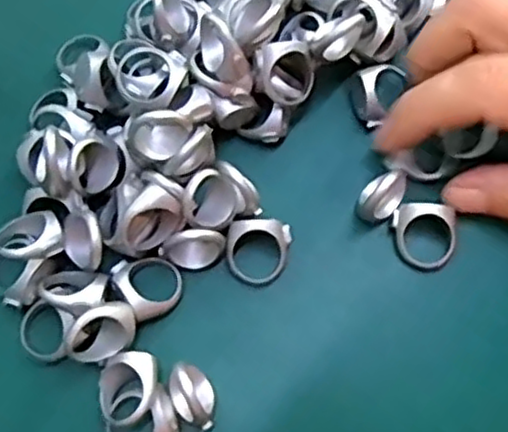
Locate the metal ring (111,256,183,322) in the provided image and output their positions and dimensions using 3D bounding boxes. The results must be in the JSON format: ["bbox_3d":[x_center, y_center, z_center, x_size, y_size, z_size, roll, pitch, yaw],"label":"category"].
[{"bbox_3d":[-0.035,0.022,0.235,0.020,0.010,0.023,-37,77,-11],"label":"metal ring"}]

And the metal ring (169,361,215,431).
[{"bbox_3d":[-0.020,0.057,0.225,0.012,0.014,0.022,-28,75,-9],"label":"metal ring"}]

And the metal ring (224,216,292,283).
[{"bbox_3d":[0.001,0.011,0.241,0.021,0.005,0.023,0,96,1],"label":"metal ring"}]

